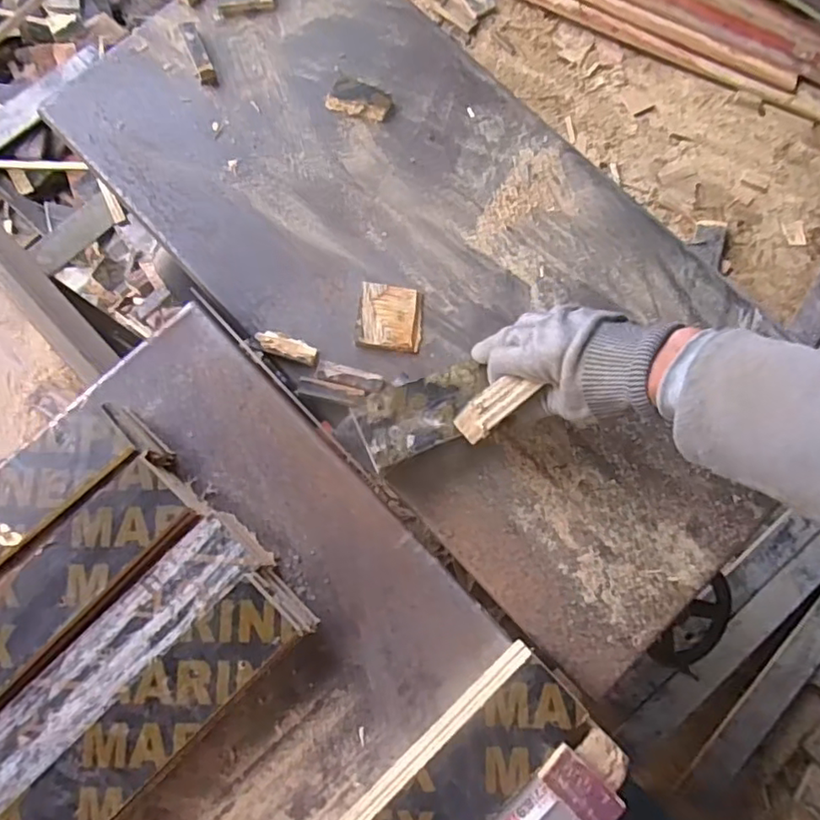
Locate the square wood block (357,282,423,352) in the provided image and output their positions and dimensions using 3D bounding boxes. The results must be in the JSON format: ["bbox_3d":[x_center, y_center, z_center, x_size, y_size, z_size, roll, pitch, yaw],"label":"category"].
[{"bbox_3d":[-0.019,-0.091,0.601,0.061,0.015,0.064,5,71,4],"label":"square wood block"}]

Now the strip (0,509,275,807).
[{"bbox_3d":[-0.333,0.276,0.489,0.080,0.039,0.512,43,78,15],"label":"strip"}]

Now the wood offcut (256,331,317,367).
[{"bbox_3d":[-0.119,-0.061,0.597,0.062,0.007,0.022,19,73,9],"label":"wood offcut"}]

